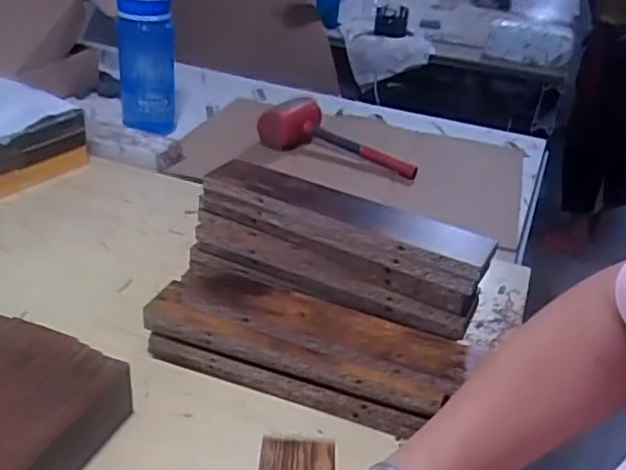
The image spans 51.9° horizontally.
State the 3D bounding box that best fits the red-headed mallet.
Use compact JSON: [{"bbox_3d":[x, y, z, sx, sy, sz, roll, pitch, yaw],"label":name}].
[{"bbox_3d":[0.032,-0.171,1.187,0.149,0.069,0.296,-21,38,-36],"label":"red-headed mallet"}]

